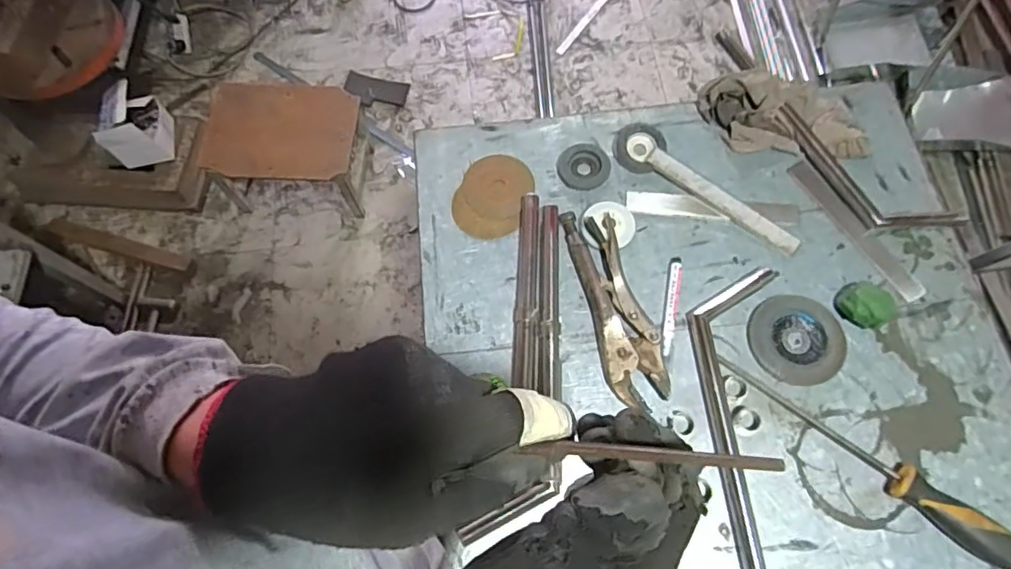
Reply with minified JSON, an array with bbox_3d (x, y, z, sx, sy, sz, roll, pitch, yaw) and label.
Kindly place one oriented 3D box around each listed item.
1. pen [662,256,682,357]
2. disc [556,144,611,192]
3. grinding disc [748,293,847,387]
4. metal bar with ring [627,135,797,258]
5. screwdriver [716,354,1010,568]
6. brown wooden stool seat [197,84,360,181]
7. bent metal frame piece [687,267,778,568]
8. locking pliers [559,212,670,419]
[{"bbox_3d":[0.177,0.021,0.592,0.014,0.012,0.115,12,69,6],"label":"pen"},{"bbox_3d":[0.092,-0.138,0.654,0.060,0.008,0.057,0,68,1],"label":"disc"},{"bbox_3d":[0.301,0.057,0.577,0.090,0.010,0.092,0,68,1],"label":"grinding disc"},{"bbox_3d":[0.235,-0.105,0.635,0.217,0.015,0.033,37,73,14],"label":"metal bar with ring"},{"bbox_3d":[0.337,0.161,0.526,0.294,0.031,0.032,37,73,14],"label":"screwdriver"},{"bbox_3d":[-0.598,-0.400,1.447,0.415,0.031,0.286,5,70,9],"label":"brown wooden stool seat"},{"bbox_3d":[0.230,0.147,0.542,0.083,0.019,0.347,3,68,2],"label":"bent metal frame piece"},{"bbox_3d":[0.115,0.019,0.584,0.060,0.015,0.209,-12,68,-4],"label":"locking pliers"}]

